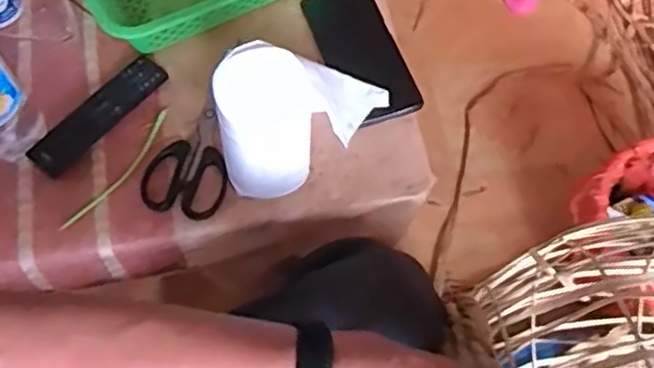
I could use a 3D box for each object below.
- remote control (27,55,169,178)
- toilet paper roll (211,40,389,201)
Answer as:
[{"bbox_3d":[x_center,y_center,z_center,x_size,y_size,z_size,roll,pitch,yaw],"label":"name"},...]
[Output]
[{"bbox_3d":[-0.213,-0.066,0.635,0.036,0.015,0.145,40,71,15],"label":"remote control"},{"bbox_3d":[-0.016,-0.062,0.581,0.156,0.114,0.078,-18,67,-9],"label":"toilet paper roll"}]

